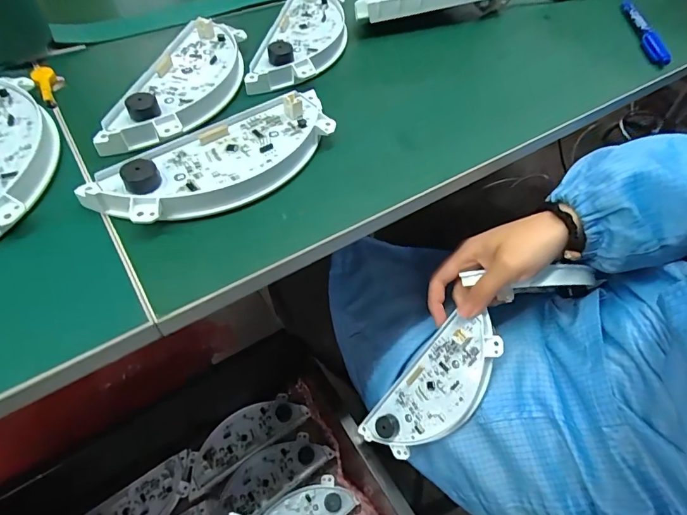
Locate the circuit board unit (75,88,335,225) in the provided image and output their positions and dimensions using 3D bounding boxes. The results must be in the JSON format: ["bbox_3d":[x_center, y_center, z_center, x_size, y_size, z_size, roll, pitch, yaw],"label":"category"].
[{"bbox_3d":[-0.076,-0.068,0.284,0.172,0.022,0.067,-33,61,-25],"label":"circuit board unit"}]

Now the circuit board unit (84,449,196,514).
[{"bbox_3d":[-0.265,0.320,0.526,0.179,0.011,0.063,-28,59,-22],"label":"circuit board unit"}]

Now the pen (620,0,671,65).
[{"bbox_3d":[0.316,-0.242,0.446,0.011,0.013,0.127,5,53,1],"label":"pen"}]

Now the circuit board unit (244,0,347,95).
[{"bbox_3d":[-0.033,-0.203,0.386,0.067,0.023,0.167,11,53,5],"label":"circuit board unit"}]

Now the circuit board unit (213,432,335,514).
[{"bbox_3d":[-0.100,0.288,0.559,0.163,0.010,0.062,-29,60,-23],"label":"circuit board unit"}]

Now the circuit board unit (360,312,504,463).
[{"bbox_3d":[0.081,0.125,0.392,0.070,0.166,0.023,47,21,27],"label":"circuit board unit"}]

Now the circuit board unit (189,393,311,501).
[{"bbox_3d":[-0.137,0.243,0.580,0.172,0.013,0.063,-28,59,-22],"label":"circuit board unit"}]

